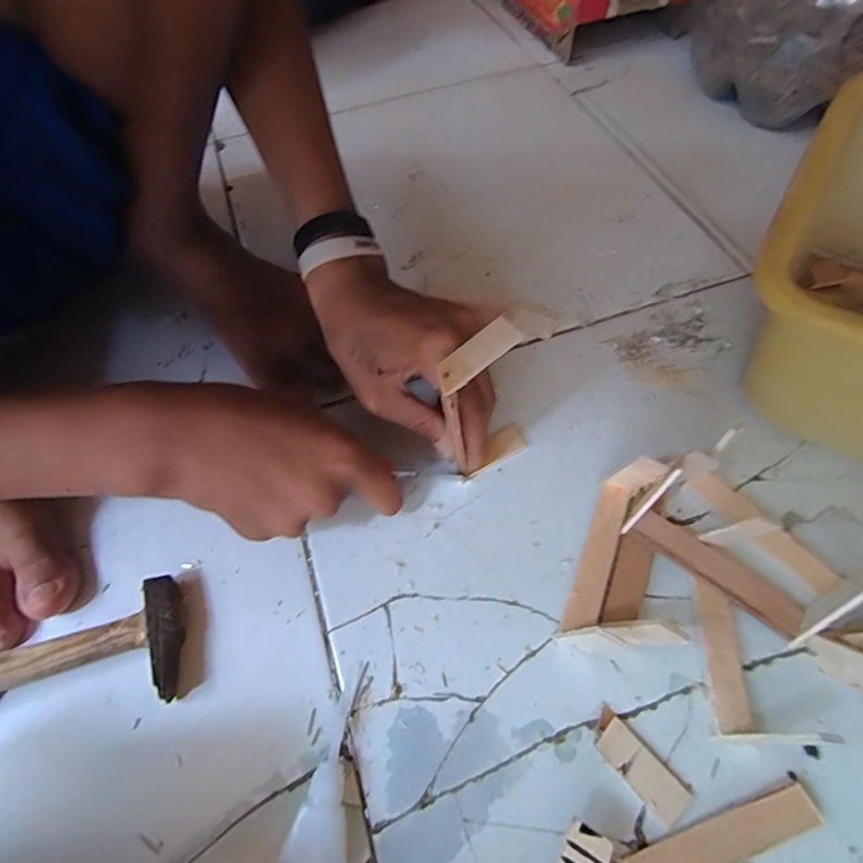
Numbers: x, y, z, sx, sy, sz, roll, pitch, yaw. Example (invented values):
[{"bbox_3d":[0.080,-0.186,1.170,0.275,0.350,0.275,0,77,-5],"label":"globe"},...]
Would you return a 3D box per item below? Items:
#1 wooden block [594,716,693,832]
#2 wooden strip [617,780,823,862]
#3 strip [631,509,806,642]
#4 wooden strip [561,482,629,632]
[{"bbox_3d":[0.102,0.165,0.256,0.020,0.004,0.044,-37,63,-18],"label":"wooden block"},{"bbox_3d":[0.127,0.187,0.237,0.097,0.008,0.019,-18,59,-7],"label":"wooden strip"},{"bbox_3d":[0.160,0.078,0.297,0.094,0.007,0.021,35,70,18],"label":"strip"},{"bbox_3d":[0.098,0.074,0.311,0.019,0.008,0.093,18,61,14],"label":"wooden strip"}]

